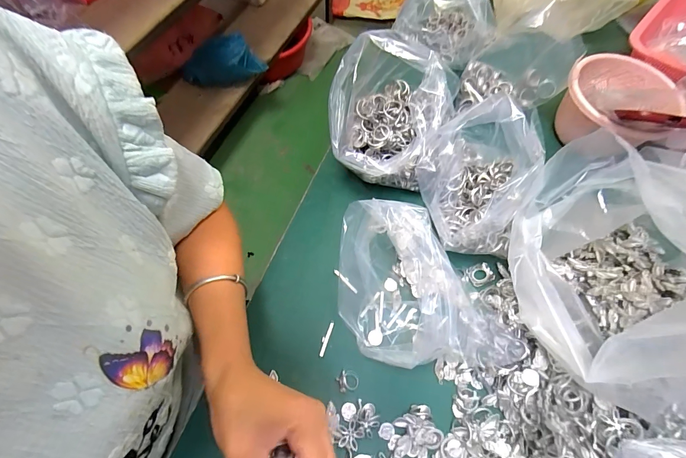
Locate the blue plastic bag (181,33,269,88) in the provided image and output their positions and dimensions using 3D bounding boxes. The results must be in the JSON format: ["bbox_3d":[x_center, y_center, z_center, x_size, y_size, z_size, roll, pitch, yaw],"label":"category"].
[{"bbox_3d":[-0.460,-0.596,1.231,0.346,0.161,0.075,0,58,33],"label":"blue plastic bag"}]

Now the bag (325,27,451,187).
[{"bbox_3d":[0.053,-0.135,0.397,0.120,0.132,0.141,25,66,10],"label":"bag"}]

